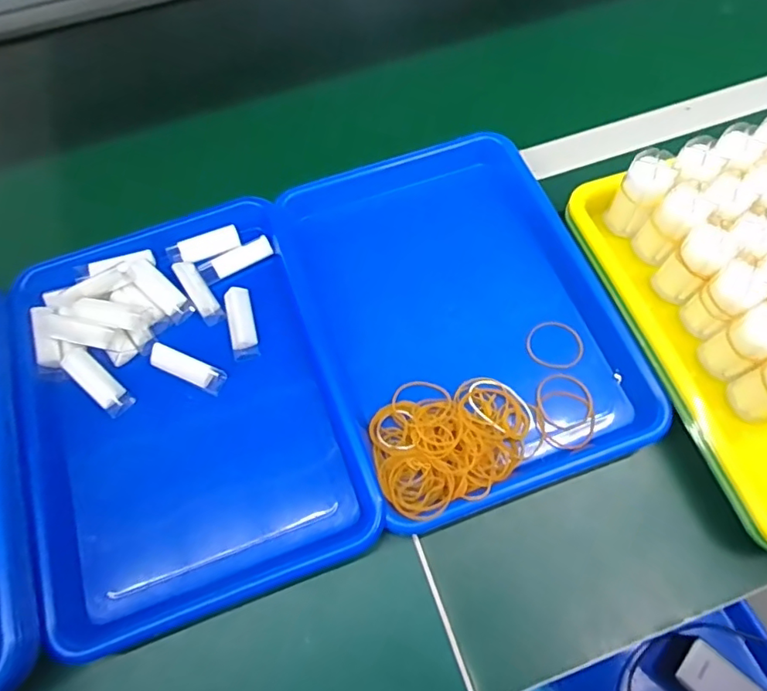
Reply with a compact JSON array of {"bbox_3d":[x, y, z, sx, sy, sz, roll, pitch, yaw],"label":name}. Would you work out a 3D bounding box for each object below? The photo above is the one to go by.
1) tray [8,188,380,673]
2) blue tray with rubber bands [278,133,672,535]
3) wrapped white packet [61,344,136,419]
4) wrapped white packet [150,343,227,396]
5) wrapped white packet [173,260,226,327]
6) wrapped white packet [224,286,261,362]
[{"bbox_3d":[-0.166,0.042,0.446,0.247,0.043,0.332,-19,67,-7],"label":"tray"},{"bbox_3d":[0.063,-0.034,0.472,0.252,0.044,0.333,-19,67,-7],"label":"blue tray with rubber bands"},{"bbox_3d":[-0.244,0.028,0.444,0.022,0.017,0.073,-43,87,-16],"label":"wrapped white packet"},{"bbox_3d":[-0.170,0.019,0.452,0.067,0.020,0.019,22,69,11],"label":"wrapped white packet"},{"bbox_3d":[-0.168,-0.049,0.478,0.019,0.019,0.071,-31,69,-12],"label":"wrapped white packet"},{"bbox_3d":[-0.125,-0.020,0.467,0.022,0.014,0.066,-13,66,-4],"label":"wrapped white packet"}]

